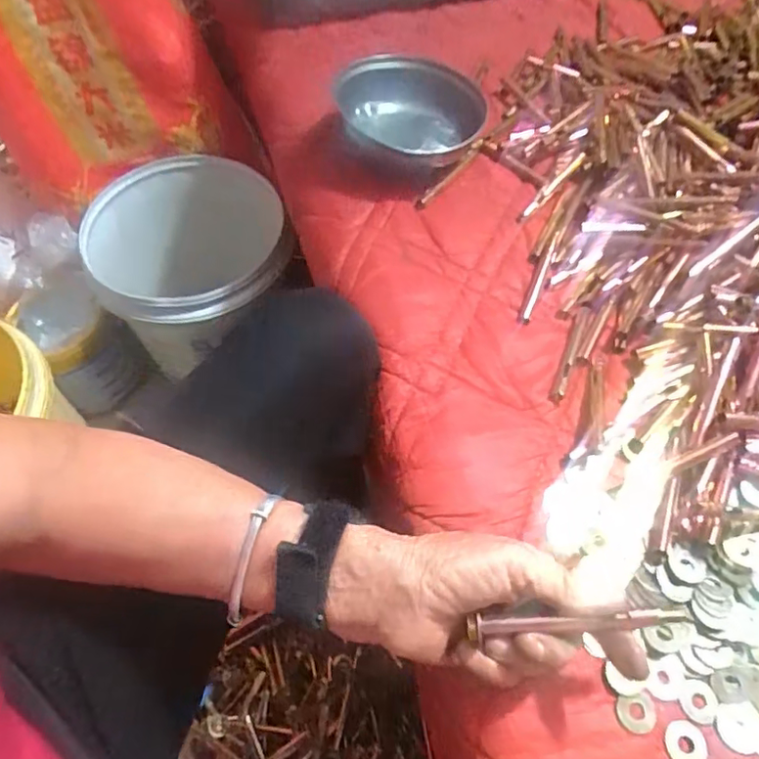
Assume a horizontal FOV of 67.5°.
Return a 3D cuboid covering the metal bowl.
[{"bbox_3d":[0.035,-0.250,0.545,0.135,0.046,0.149,-22,62,-13],"label":"metal bowl"}]

